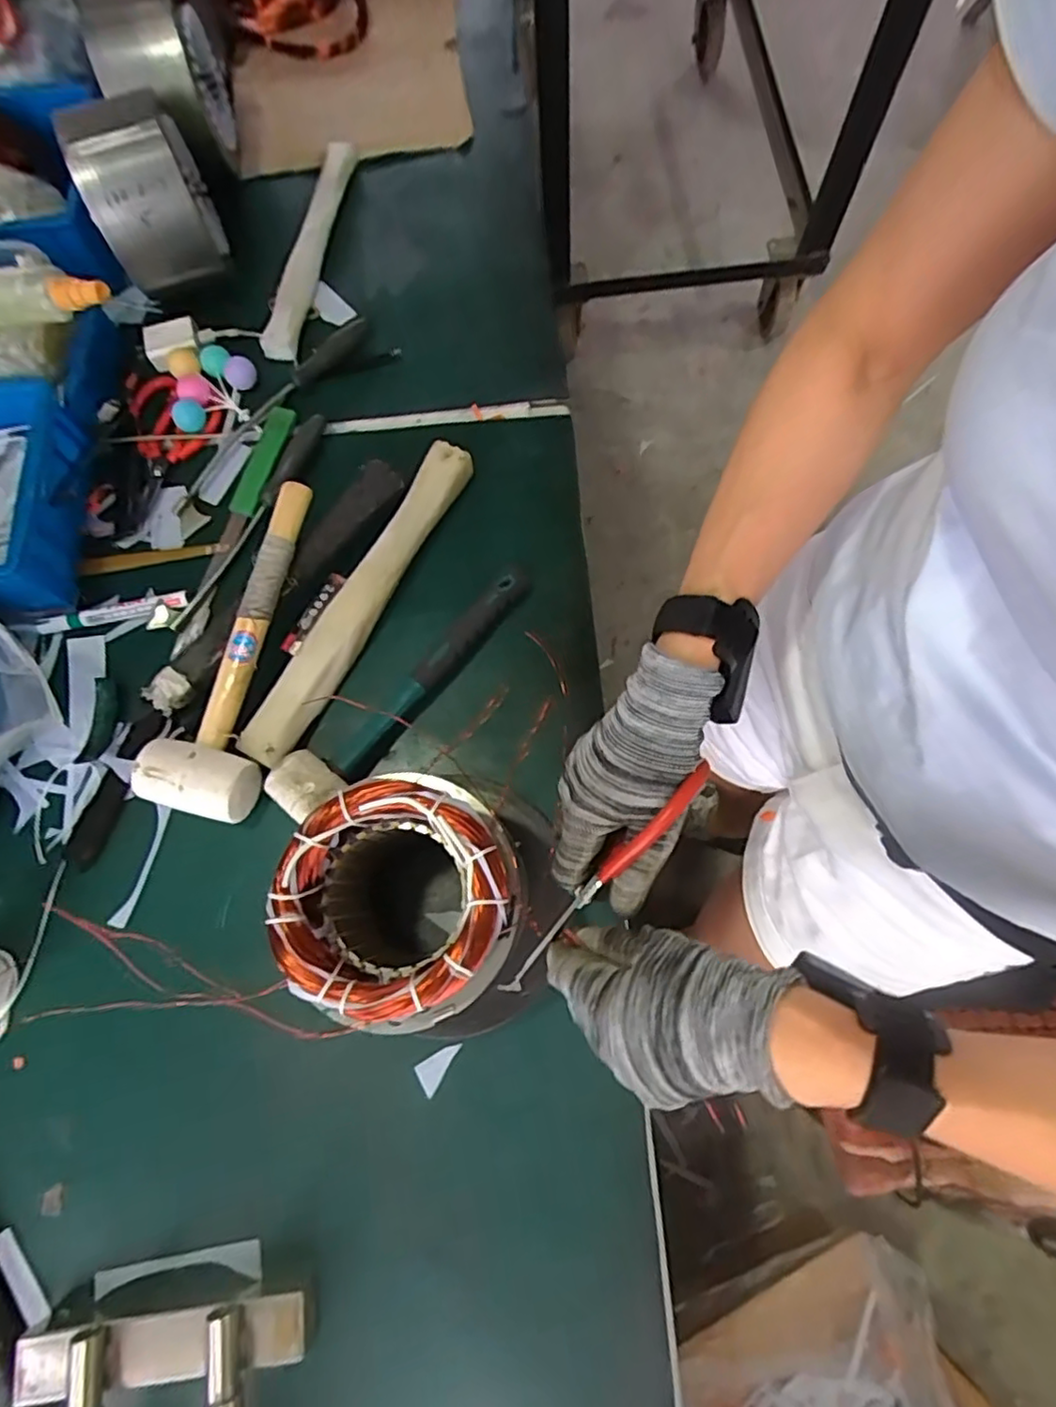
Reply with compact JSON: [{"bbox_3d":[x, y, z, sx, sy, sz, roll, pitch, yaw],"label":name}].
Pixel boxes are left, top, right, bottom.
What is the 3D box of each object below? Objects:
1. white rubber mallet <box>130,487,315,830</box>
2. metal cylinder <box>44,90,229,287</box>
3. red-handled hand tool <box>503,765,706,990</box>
[{"bbox_3d":[-0.254,-0.051,0.564,0.089,0.060,0.290,8,75,5],"label":"white rubber mallet"},{"bbox_3d":[-0.365,-0.489,0.615,0.105,0.120,0.118,-25,75,-6],"label":"metal cylinder"},{"bbox_3d":[0.042,0.099,0.363,0.010,0.024,0.170,42,102,11],"label":"red-handled hand tool"}]

